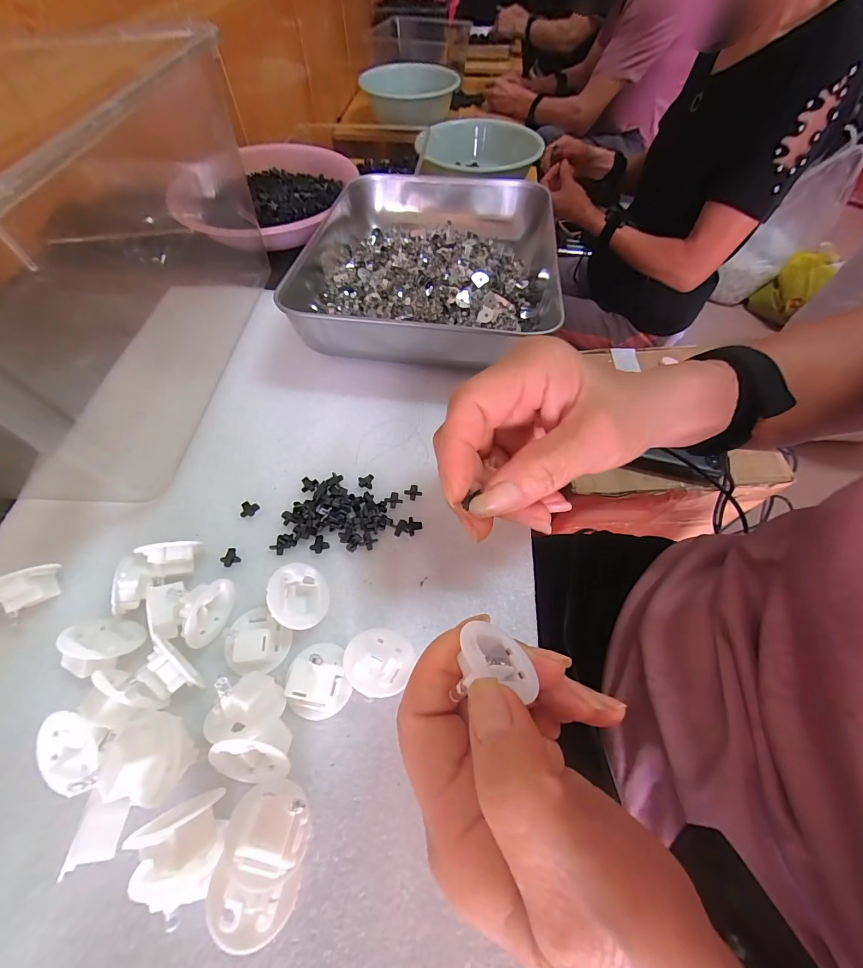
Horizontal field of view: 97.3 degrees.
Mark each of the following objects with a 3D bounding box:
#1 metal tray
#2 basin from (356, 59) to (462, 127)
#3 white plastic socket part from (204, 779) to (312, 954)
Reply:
[{"bbox_3d":[-0.004,-0.196,0.327,0.225,0.051,0.259,9,61,4],"label":"metal tray"},{"bbox_3d":[-0.061,-1.285,1.235,0.304,0.109,0.304,7,61,4],"label":"basin"},{"bbox_3d":[-0.064,0.143,0.146,0.027,0.025,0.043,1,61,0],"label":"white plastic socket part"}]

